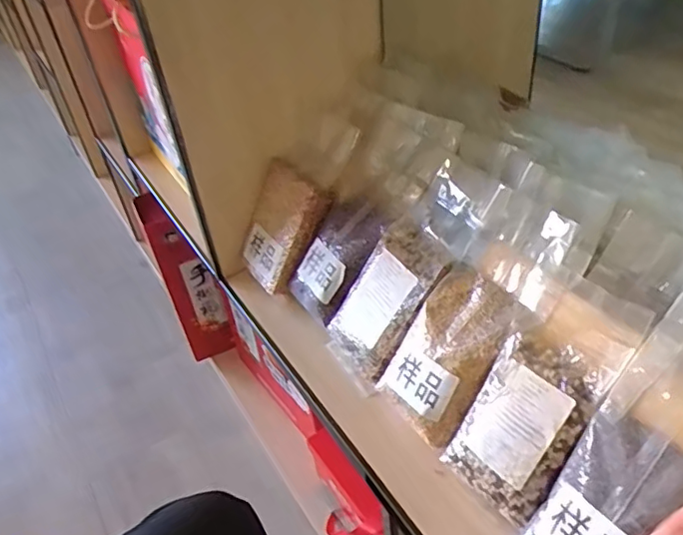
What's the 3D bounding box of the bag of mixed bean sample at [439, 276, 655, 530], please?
[{"bbox_3d":[0.164,0.108,0.480,0.035,0.201,0.089,18,17,-48],"label":"bag of mixed bean sample"}]

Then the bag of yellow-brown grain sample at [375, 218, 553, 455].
[{"bbox_3d":[0.115,0.060,0.550,0.098,0.023,0.209,35,97,37],"label":"bag of yellow-brown grain sample"}]

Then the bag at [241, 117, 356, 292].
[{"bbox_3d":[-0.058,-0.082,0.734,0.101,0.225,0.037,35,13,38],"label":"bag"}]

